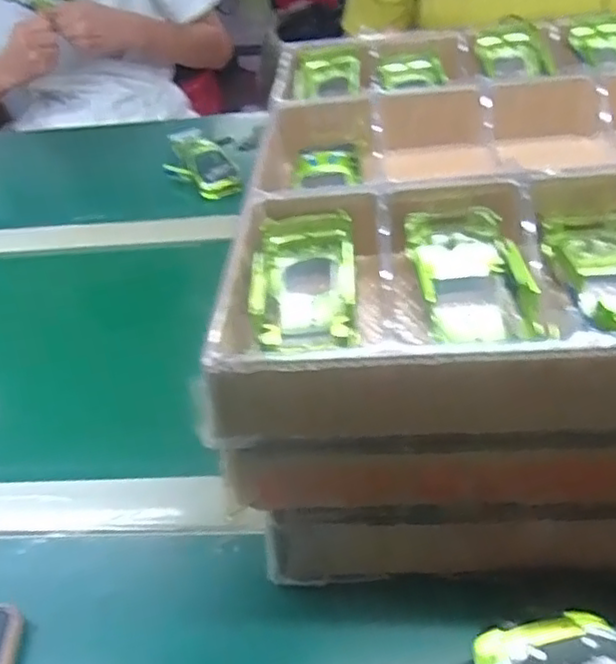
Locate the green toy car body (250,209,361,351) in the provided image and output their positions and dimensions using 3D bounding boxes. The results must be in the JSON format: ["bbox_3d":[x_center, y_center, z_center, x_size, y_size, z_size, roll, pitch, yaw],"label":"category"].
[{"bbox_3d":[-0.001,-0.026,0.369,0.054,0.032,0.096,-3,40,5],"label":"green toy car body"}]

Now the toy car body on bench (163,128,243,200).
[{"bbox_3d":[-0.126,-0.198,0.765,0.078,0.031,0.142,-16,40,-11],"label":"toy car body on bench"}]

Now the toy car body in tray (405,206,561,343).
[{"bbox_3d":[0.091,-0.035,0.360,0.056,0.028,0.090,-10,40,-3],"label":"toy car body in tray"}]

